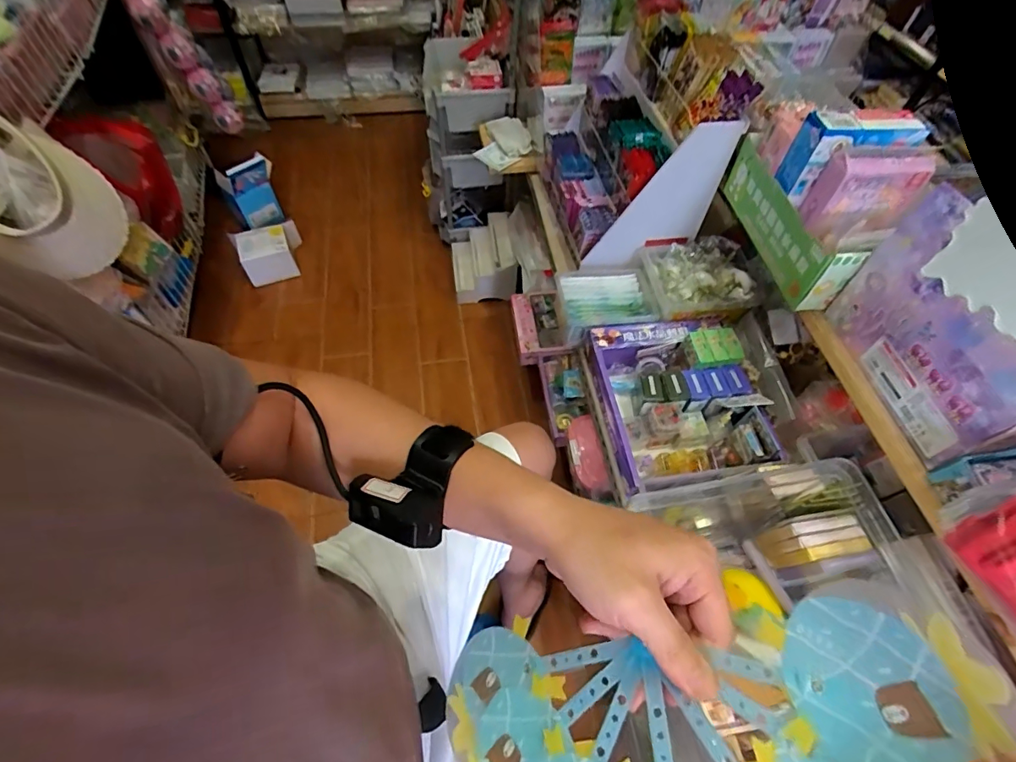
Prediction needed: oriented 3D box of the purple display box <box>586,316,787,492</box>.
[{"bbox_3d":[0.282,0.028,0.814,0.239,0.096,0.296,-6,57,-6],"label":"purple display box"}]

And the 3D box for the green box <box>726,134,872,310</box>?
[{"bbox_3d":[0.408,-0.243,0.728,0.049,0.101,0.289,-6,57,-6],"label":"green box"}]

